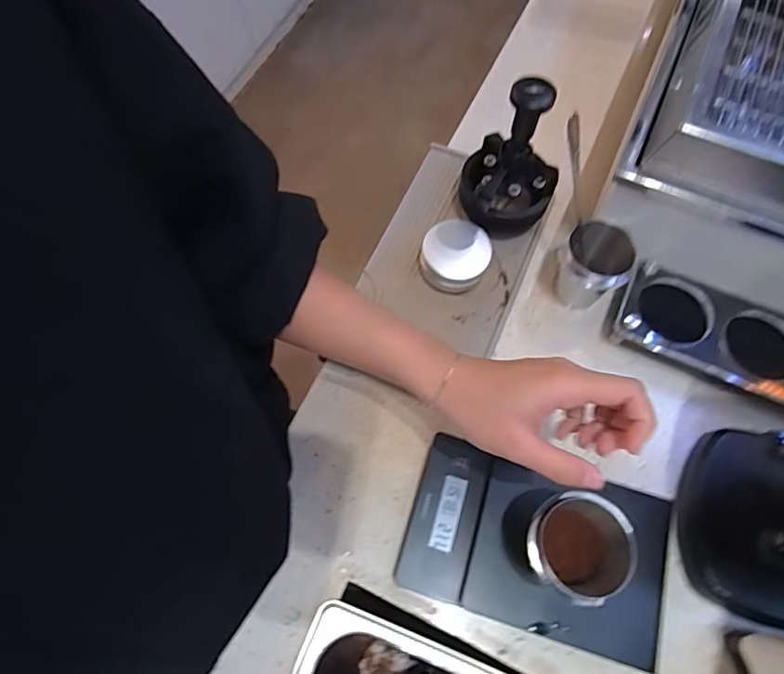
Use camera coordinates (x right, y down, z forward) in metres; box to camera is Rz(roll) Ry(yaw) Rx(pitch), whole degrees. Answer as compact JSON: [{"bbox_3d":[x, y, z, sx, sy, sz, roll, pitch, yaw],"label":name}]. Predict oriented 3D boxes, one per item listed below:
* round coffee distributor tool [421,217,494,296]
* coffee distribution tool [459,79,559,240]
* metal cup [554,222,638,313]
[{"bbox_3d":[0.060,-0.074,0.495,0.064,0.042,0.061,26,68,11],"label":"round coffee distributor tool"},{"bbox_3d":[0.107,-0.150,0.464,0.085,0.155,0.074,15,68,6],"label":"coffee distribution tool"},{"bbox_3d":[0.179,-0.061,0.472,0.057,0.076,0.062,0,66,0],"label":"metal cup"}]

